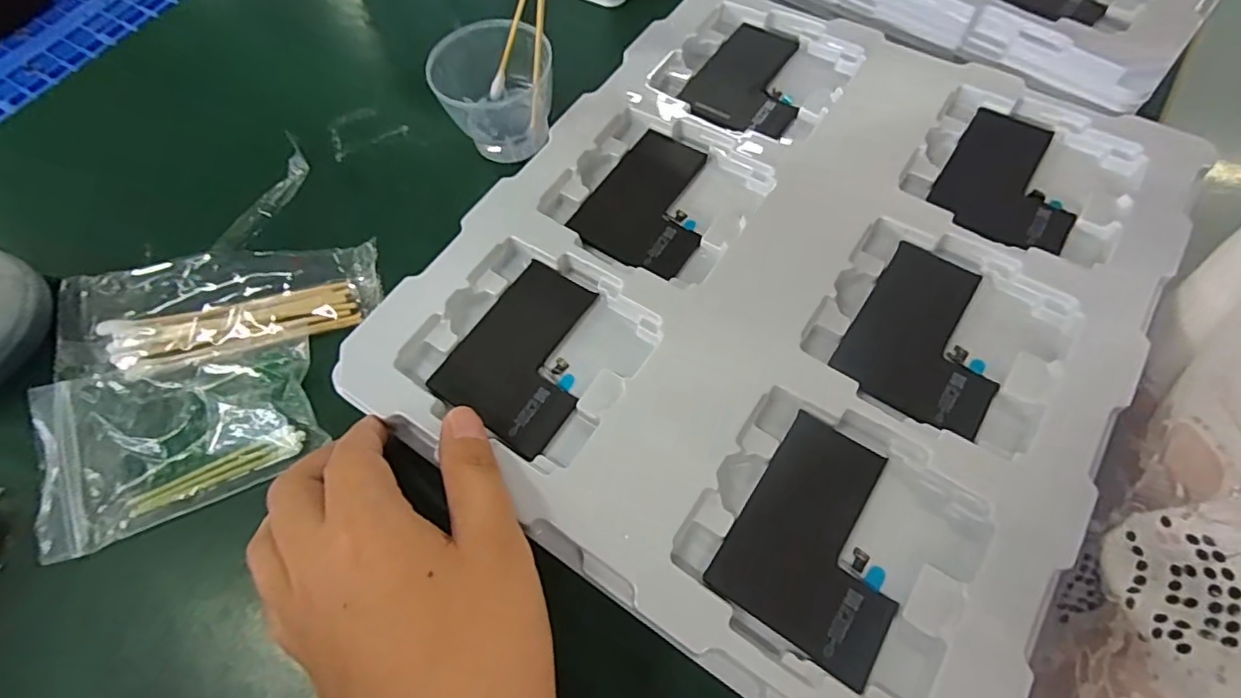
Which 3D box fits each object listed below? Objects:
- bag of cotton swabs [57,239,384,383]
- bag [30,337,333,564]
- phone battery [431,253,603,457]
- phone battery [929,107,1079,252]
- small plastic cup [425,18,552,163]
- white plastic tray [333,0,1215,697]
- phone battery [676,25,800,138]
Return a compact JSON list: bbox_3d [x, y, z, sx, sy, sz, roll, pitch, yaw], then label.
[{"bbox_3d":[-0.196,-0.020,0.278,0.152,0.018,0.064,-5,64,1],"label":"bag of cotton swabs"},{"bbox_3d":[-0.195,0.034,0.255,0.111,0.012,0.075,-21,64,-7],"label":"bag"},{"bbox_3d":[-0.038,0.001,0.255,0.060,0.005,0.078,30,69,17],"label":"phone battery"},{"bbox_3d":[0.189,-0.080,0.280,0.060,0.010,0.081,31,64,16],"label":"phone battery"},{"bbox_3d":[-0.068,-0.143,0.318,0.055,0.046,0.055,-1,64,3],"label":"small plastic cup"},{"bbox_3d":[0.075,-0.038,0.263,0.270,0.016,0.307,30,69,17],"label":"white plastic tray"},{"bbox_3d":[0.073,-0.150,0.322,0.060,0.009,0.082,27,68,15],"label":"phone battery"}]

